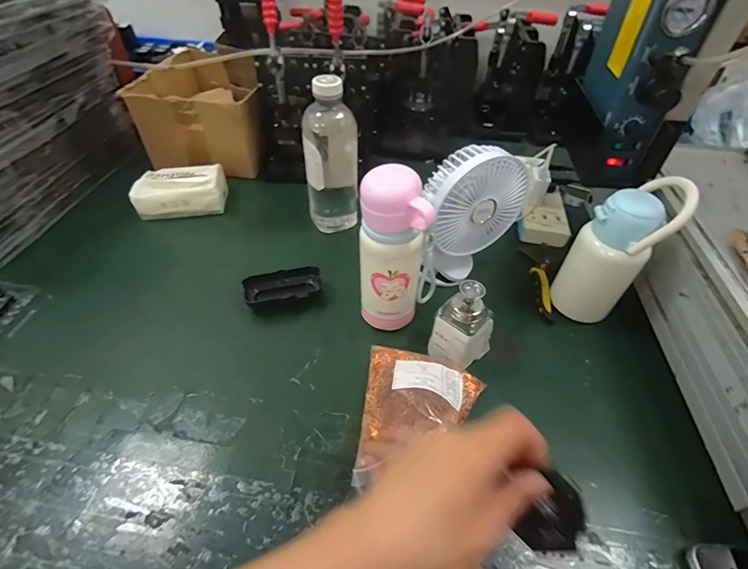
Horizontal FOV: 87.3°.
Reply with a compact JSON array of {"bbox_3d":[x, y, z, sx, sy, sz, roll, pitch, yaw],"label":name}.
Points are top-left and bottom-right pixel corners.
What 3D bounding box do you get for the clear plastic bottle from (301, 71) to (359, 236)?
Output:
[{"bbox_3d":[-0.066,-0.189,0.606,0.082,0.230,0.066,-5,46,-5],"label":"clear plastic bottle"}]

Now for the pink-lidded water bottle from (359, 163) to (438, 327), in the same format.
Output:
[{"bbox_3d":[0.028,-0.034,0.475,0.089,0.214,0.074,11,47,10],"label":"pink-lidded water bottle"}]

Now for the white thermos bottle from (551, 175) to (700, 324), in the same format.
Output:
[{"bbox_3d":[0.308,-0.045,0.503,0.088,0.187,0.090,29,53,25],"label":"white thermos bottle"}]

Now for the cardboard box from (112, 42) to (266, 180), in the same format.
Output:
[{"bbox_3d":[-0.348,-0.352,0.805,0.226,0.136,0.282,-9,47,-9],"label":"cardboard box"}]

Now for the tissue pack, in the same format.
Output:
[{"bbox_3d":[-0.338,-0.161,0.698,0.144,0.065,0.081,-10,47,-10],"label":"tissue pack"}]

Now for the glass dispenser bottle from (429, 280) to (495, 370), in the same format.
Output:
[{"bbox_3d":[0.105,0.055,0.466,0.060,0.126,0.052,27,52,23],"label":"glass dispenser bottle"}]

